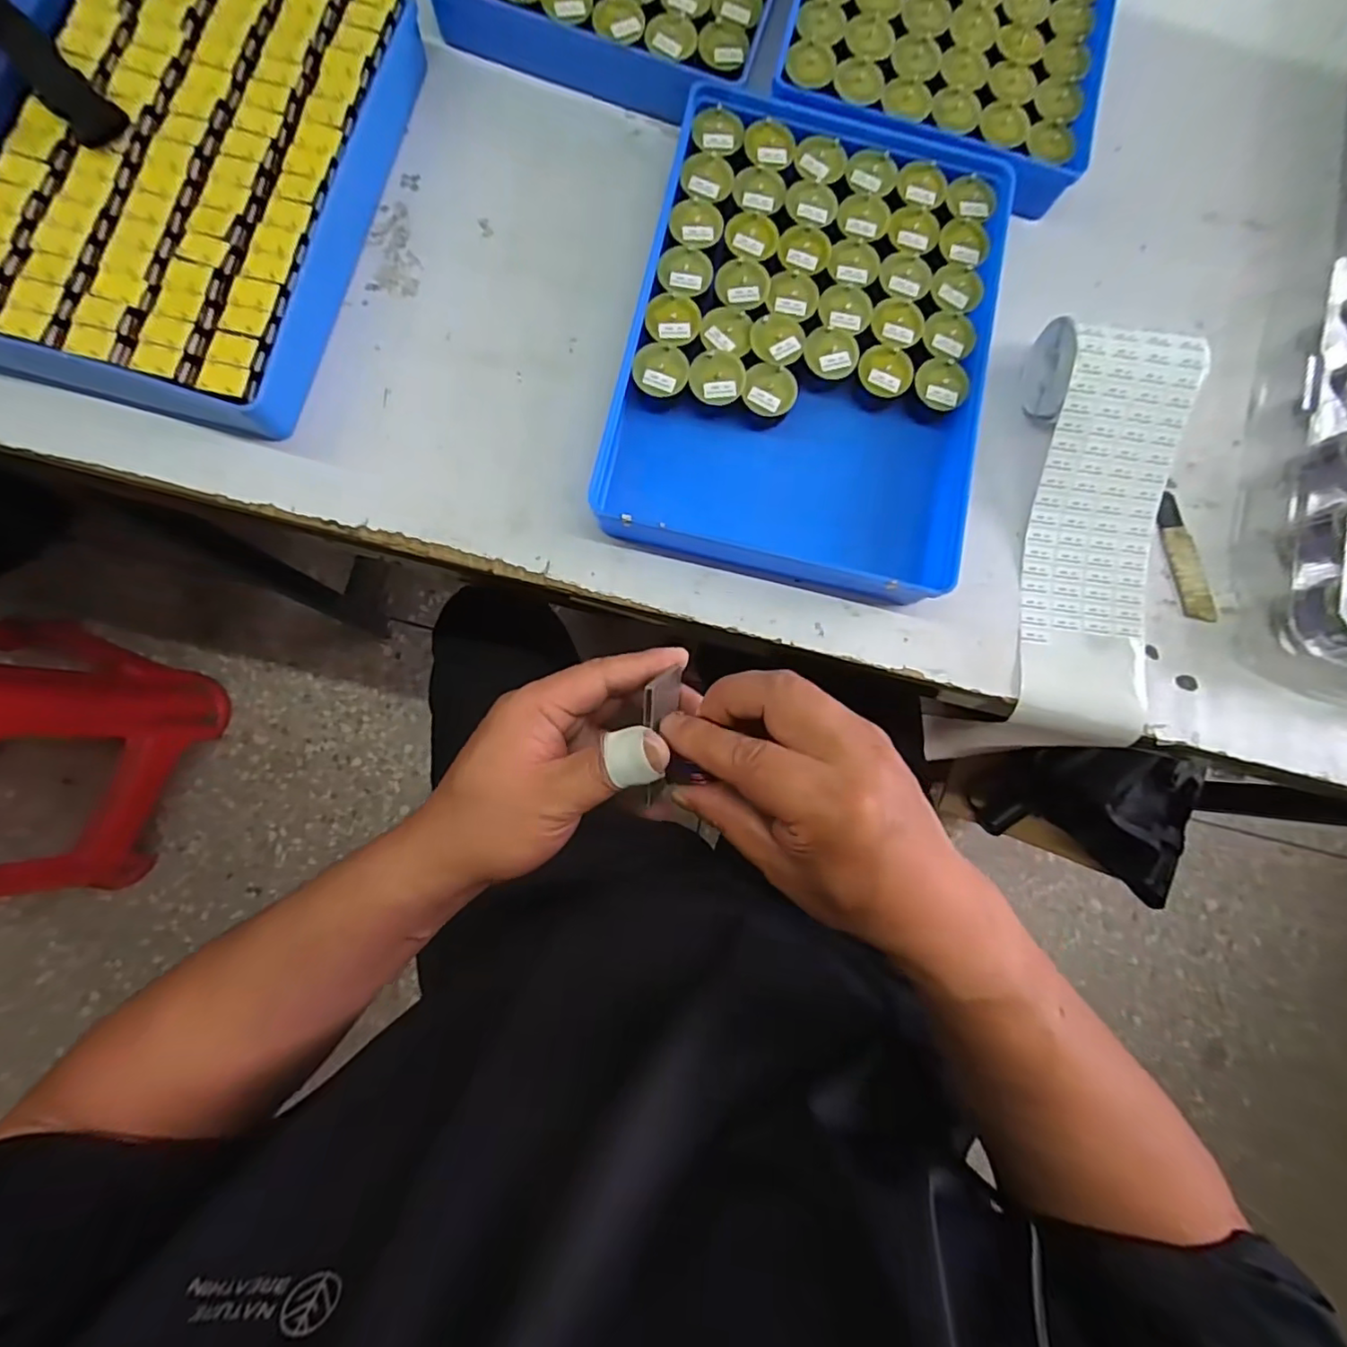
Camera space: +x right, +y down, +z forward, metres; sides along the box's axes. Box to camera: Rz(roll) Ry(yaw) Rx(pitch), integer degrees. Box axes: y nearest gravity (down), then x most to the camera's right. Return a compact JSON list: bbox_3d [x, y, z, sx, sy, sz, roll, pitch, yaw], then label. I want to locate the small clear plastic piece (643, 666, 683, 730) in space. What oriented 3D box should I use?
[{"bbox_3d":[-0.005,0.012,0.297,0.005,0.058,0.021,8,100,13],"label":"small clear plastic piece"}]

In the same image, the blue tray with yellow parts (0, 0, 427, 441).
[{"bbox_3d":[-0.312,-0.321,0.378,0.226,0.051,0.309,16,82,-2],"label":"blue tray with yellow parts"}]

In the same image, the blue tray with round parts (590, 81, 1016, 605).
[{"bbox_3d":[0.092,-0.224,0.403,0.226,0.036,0.315,13,82,-3],"label":"blue tray with round parts"}]

